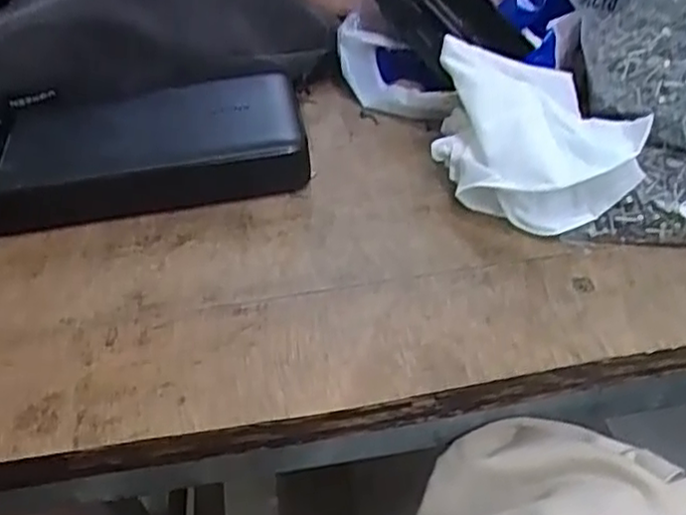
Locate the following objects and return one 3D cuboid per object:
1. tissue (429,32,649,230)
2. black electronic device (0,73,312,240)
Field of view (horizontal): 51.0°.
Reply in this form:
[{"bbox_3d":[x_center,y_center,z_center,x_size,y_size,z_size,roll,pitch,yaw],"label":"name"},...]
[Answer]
[{"bbox_3d":[0.075,-0.049,0.290,0.072,0.047,0.075,-1,45,4],"label":"tissue"},{"bbox_3d":[-0.098,-0.049,0.324,0.155,0.027,0.074,-9,45,-4],"label":"black electronic device"}]

